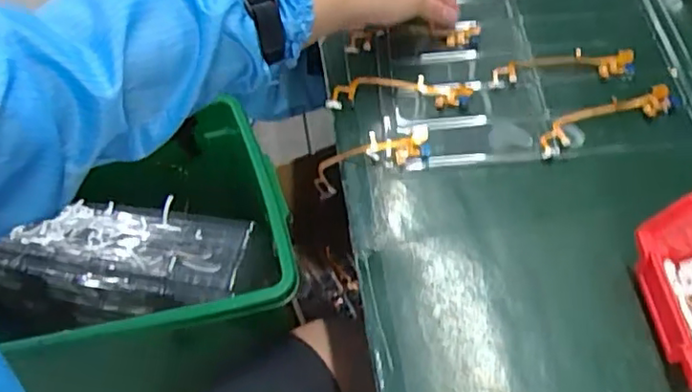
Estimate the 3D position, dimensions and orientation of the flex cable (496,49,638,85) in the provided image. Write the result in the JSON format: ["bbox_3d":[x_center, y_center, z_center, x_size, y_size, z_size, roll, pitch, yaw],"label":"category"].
[{"bbox_3d":[0.195,-0.118,0.553,0.124,0.009,0.036,-2,55,3],"label":"flex cable"}]

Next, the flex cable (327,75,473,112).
[{"bbox_3d":[0.047,-0.092,0.550,0.127,0.010,0.032,0,55,4],"label":"flex cable"}]

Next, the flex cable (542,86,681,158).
[{"bbox_3d":[0.219,-0.066,0.514,0.127,0.006,0.031,-19,56,-10],"label":"flex cable"}]

